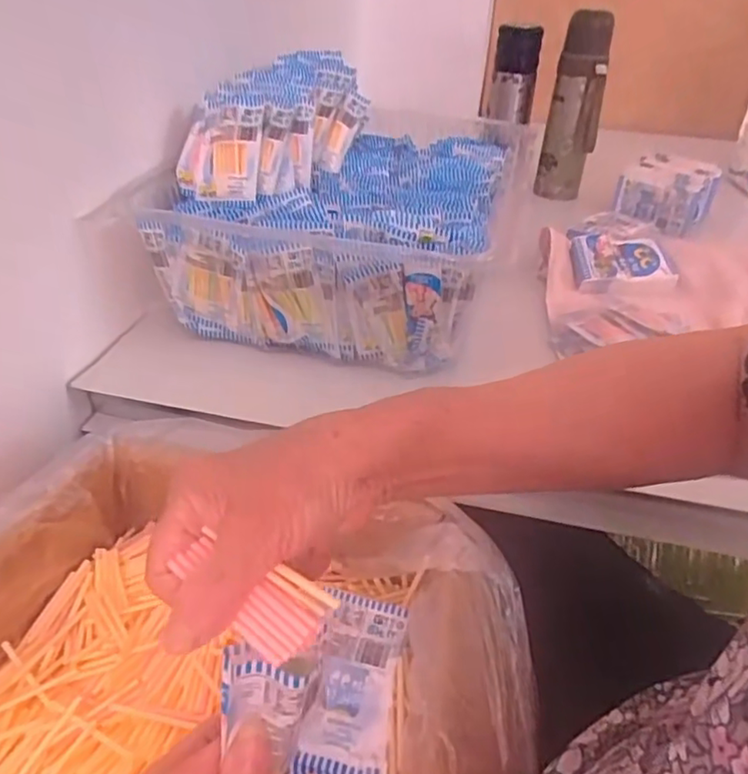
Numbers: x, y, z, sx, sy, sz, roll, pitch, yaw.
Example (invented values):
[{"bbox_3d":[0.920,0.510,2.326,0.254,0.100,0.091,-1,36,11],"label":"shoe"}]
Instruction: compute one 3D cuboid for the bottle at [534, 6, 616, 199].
[{"bbox_3d":[0.292,-0.400,0.897,0.072,0.241,0.062,14,41,13],"label":"bottle"}]

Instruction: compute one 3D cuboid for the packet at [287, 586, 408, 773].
[{"bbox_3d":[-0.012,0.173,0.361,0.050,0.007,0.109,7,39,6],"label":"packet"}]

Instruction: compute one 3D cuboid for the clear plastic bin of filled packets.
[{"bbox_3d":[-0.021,-0.214,0.664,0.318,0.164,0.425,12,41,11],"label":"clear plastic bin of filled packets"}]

